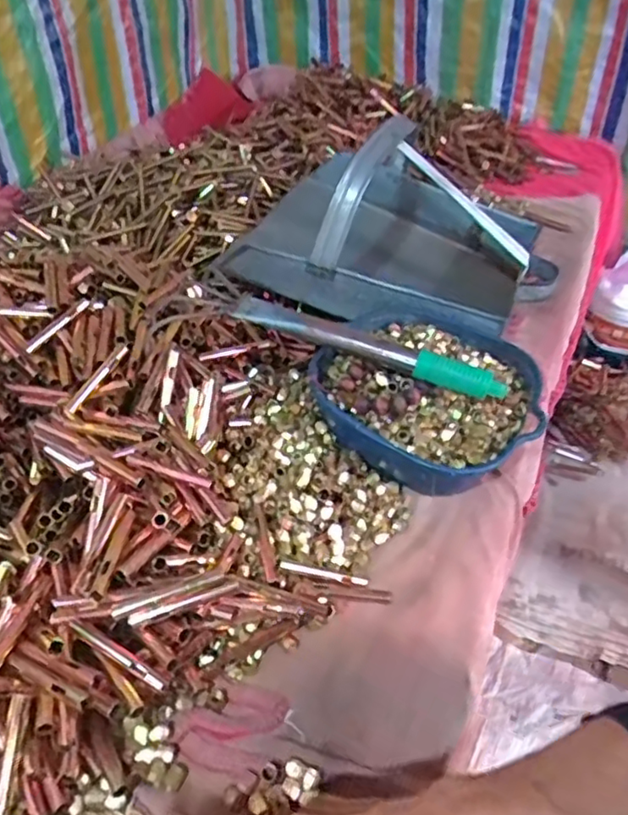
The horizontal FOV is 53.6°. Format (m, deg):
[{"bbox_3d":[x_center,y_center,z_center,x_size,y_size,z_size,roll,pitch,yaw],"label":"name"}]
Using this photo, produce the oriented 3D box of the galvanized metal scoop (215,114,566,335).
[{"bbox_3d":[0.106,-0.250,0.838,0.410,0.233,0.310,15,43,17],"label":"galvanized metal scoop"}]

